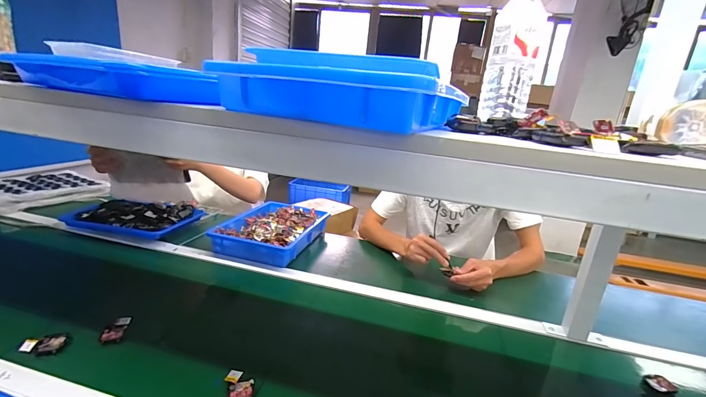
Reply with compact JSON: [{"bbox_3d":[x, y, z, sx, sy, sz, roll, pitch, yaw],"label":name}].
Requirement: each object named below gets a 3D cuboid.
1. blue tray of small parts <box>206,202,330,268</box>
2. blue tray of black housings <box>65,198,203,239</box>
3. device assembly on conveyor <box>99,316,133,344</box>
[{"bbox_3d":[-0.247,0.096,1.046,0.259,0.059,0.355,10,17,12],"label":"blue tray of small parts"},{"bbox_3d":[-0.695,0.052,1.042,0.347,0.049,0.203,7,16,4],"label":"blue tray of black housings"},{"bbox_3d":[-0.426,0.234,0.597,0.032,0.021,0.057,3,16,-11],"label":"device assembly on conveyor"}]

